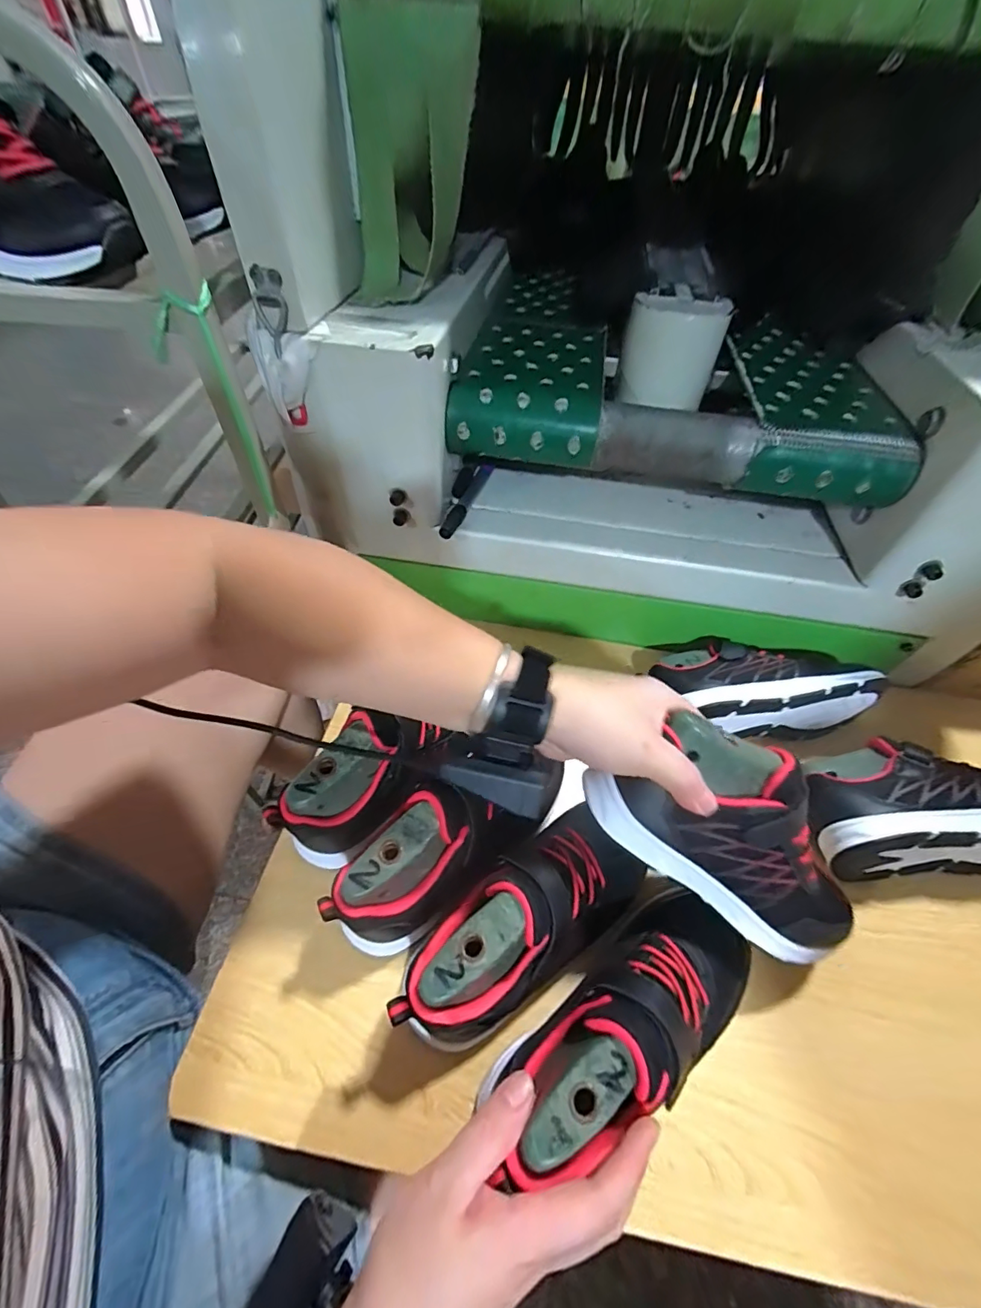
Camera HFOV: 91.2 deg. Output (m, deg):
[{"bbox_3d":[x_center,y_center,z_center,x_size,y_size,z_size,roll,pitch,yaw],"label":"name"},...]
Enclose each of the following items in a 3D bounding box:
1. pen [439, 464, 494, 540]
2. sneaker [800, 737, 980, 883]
[{"bbox_3d":[-0.026,-0.168,0.520,0.017,0.012,0.126,16,54,10],"label":"pen"},{"bbox_3d":[0.384,0.125,0.423,0.216,0.076,0.111,-2,53,-4],"label":"sneaker"}]

